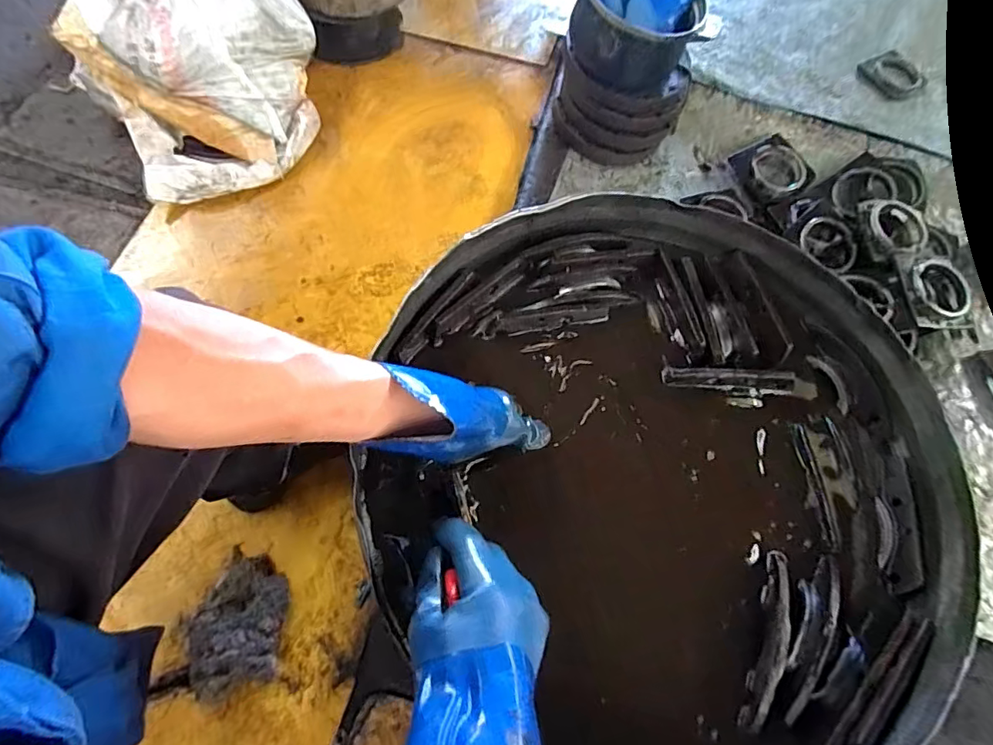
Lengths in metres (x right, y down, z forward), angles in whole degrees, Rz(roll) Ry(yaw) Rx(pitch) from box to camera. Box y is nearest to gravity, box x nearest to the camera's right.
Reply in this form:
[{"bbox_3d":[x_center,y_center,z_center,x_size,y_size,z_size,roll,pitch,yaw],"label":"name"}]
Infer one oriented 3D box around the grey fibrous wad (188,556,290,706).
[{"bbox_3d":[-0.375,0.366,0.759,0.117,0.073,0.183,2,67,-3],"label":"grey fibrous wad"}]

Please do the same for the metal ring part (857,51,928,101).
[{"bbox_3d":[1.035,-0.773,1.362,0.136,0.025,0.150,-27,71,-12],"label":"metal ring part"}]

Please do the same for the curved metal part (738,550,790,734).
[{"bbox_3d":[0.251,0.243,0.478,0.018,0.031,0.156,21,68,7],"label":"curved metal part"}]

